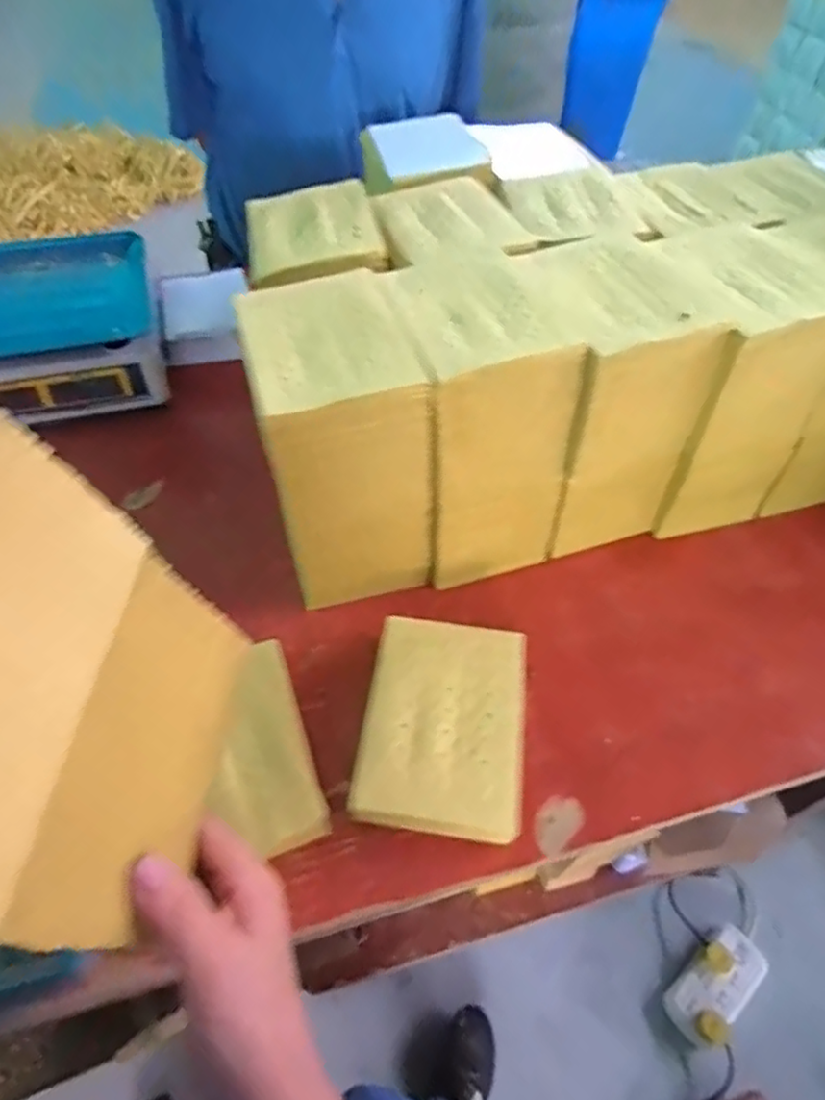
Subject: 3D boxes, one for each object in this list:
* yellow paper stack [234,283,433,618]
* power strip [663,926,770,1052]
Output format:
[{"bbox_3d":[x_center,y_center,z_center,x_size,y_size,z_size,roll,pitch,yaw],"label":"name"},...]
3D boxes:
[{"bbox_3d":[-0.064,-0.090,0.542,0.121,0.217,0.171,-12,54,-10],"label":"yellow paper stack"},{"bbox_3d":[0.564,0.791,1.115,0.212,0.053,0.102,-33,61,-23],"label":"power strip"}]

